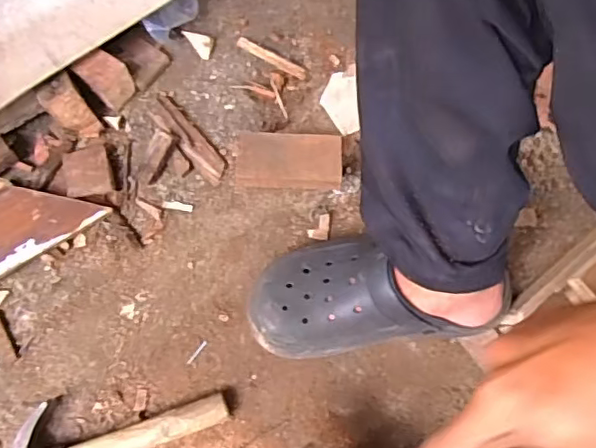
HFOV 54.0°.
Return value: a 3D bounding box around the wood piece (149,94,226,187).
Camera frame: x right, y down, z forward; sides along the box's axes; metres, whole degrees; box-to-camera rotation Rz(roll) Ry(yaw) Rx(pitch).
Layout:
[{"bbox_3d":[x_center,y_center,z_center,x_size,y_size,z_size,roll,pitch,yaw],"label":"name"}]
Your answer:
[{"bbox_3d":[-0.127,-0.101,0.684,0.031,0.017,0.124,-41,80,-10],"label":"wood piece"}]

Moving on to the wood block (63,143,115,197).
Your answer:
[{"bbox_3d":[-0.239,-0.060,0.669,0.052,0.021,0.058,-13,77,-4],"label":"wood block"}]

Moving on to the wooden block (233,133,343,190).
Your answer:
[{"bbox_3d":[-0.011,-0.070,0.674,0.119,0.050,0.059,2,76,0],"label":"wooden block"}]

